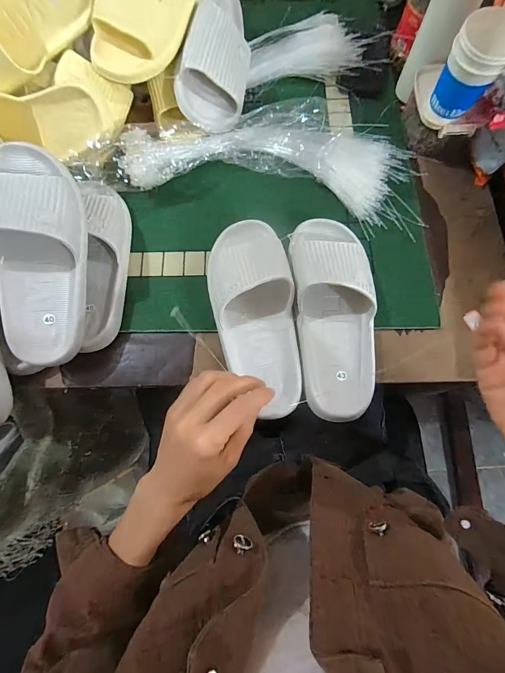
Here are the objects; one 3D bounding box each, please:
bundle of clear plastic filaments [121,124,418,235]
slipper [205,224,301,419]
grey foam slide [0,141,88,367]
[{"bbox_3d":[0.036,-0.269,0.466,0.427,0.065,0.173,9,75,4],"label":"bundle of clear plastic filaments"},{"bbox_3d":[0.005,-0.032,0.403,0.104,0.066,0.257,-12,83,-2],"label":"slipper"},{"bbox_3d":[-0.250,-0.098,0.375,0.101,0.080,0.261,-7,93,-15],"label":"grey foam slide"}]

